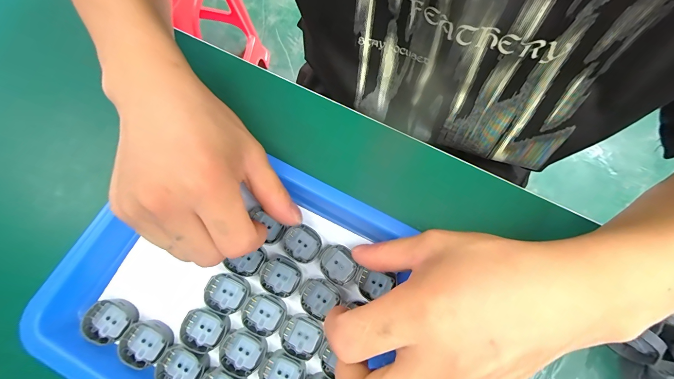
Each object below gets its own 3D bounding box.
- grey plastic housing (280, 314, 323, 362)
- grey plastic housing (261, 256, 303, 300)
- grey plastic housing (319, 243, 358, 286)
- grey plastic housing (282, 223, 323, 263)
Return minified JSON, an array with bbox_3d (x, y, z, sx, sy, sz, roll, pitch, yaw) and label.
[{"bbox_3d":[-0.024,0.097,0.190,0.027,0.006,0.025,31,77,7],"label":"grey plastic housing"},{"bbox_3d":[-0.039,0.061,0.202,0.028,0.005,0.025,28,76,7],"label":"grey plastic housing"},{"bbox_3d":[0.001,0.054,0.206,0.026,0.004,0.025,31,77,8],"label":"grey plastic housing"},{"bbox_3d":[-0.026,0.039,0.209,0.027,0.004,0.025,31,77,7],"label":"grey plastic housing"}]

